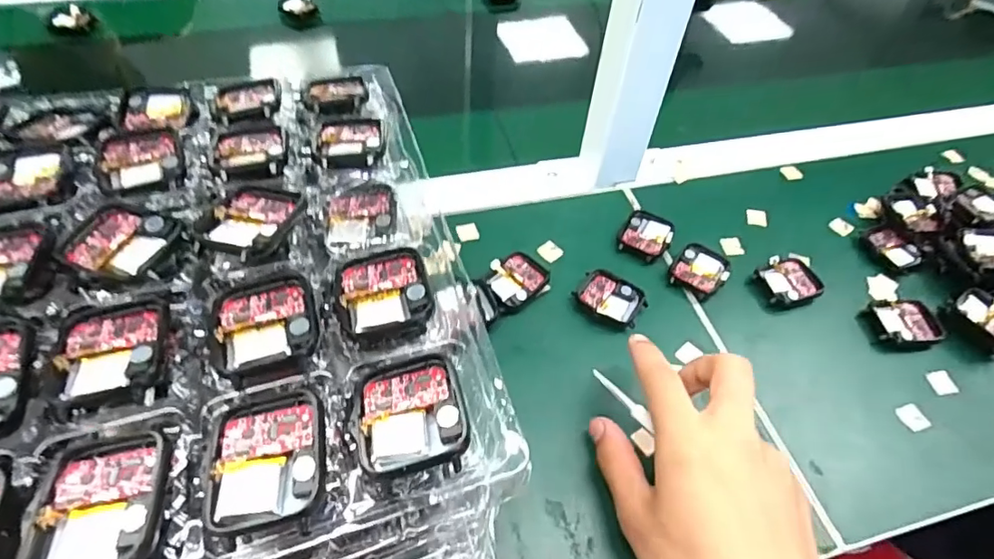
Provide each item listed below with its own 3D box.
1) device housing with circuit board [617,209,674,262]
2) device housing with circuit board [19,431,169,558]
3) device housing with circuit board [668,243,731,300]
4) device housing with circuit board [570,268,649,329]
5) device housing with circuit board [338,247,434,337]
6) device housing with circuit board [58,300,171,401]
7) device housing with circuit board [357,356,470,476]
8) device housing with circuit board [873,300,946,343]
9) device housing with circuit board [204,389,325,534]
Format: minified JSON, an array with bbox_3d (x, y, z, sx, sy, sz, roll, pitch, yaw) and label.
[{"bbox_3d":[0.117,-0.035,0.425,0.038,0.008,0.043,25,54,14],"label":"device housing with circuit board"},{"bbox_3d":[-0.123,0.069,0.167,0.038,0.009,0.043,-6,51,-9],"label":"device housing with circuit board"},{"bbox_3d":[0.154,-0.007,0.409,0.038,0.011,0.047,31,56,18],"label":"device housing with circuit board"},{"bbox_3d":[0.080,0.014,0.383,0.047,0.007,0.038,27,55,15],"label":"device housing with circuit board"},{"bbox_3d":[-0.046,0.003,0.222,0.035,0.008,0.044,-10,52,-12],"label":"device housing with circuit board"},{"bbox_3d":[-0.141,0.025,0.199,0.036,0.008,0.045,-13,53,-14],"label":"device housing with circuit board"},{"bbox_3d":[-0.030,0.046,0.187,0.036,0.011,0.042,-6,51,-9],"label":"device housing with circuit board"},{"bbox_3d":[0.294,0.031,0.389,0.049,0.010,0.034,0,52,-5],"label":"device housing with circuit board"},{"bbox_3d":[-0.075,0.058,0.178,0.036,0.009,0.042,-9,52,-11],"label":"device housing with circuit board"}]

